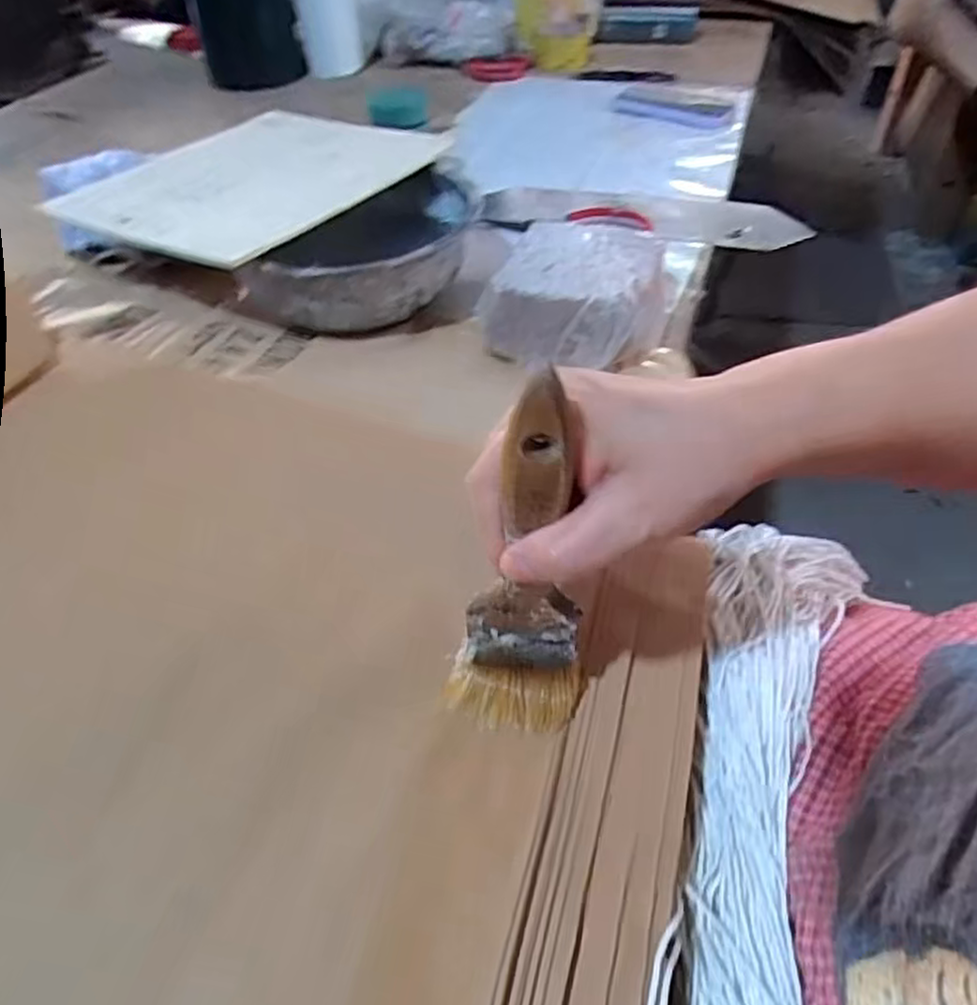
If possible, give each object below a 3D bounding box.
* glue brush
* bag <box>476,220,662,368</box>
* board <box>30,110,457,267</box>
[{"bbox_3d":[0.012,0.027,0.257,0.055,0.167,0.026,-3,42,-3],"label":"glue brush"},{"bbox_3d":[0.071,-0.162,0.544,0.123,0.060,0.142,11,48,12],"label":"bag"},{"bbox_3d":[-0.211,-0.295,0.621,0.261,0.011,0.288,25,53,24],"label":"board"}]

